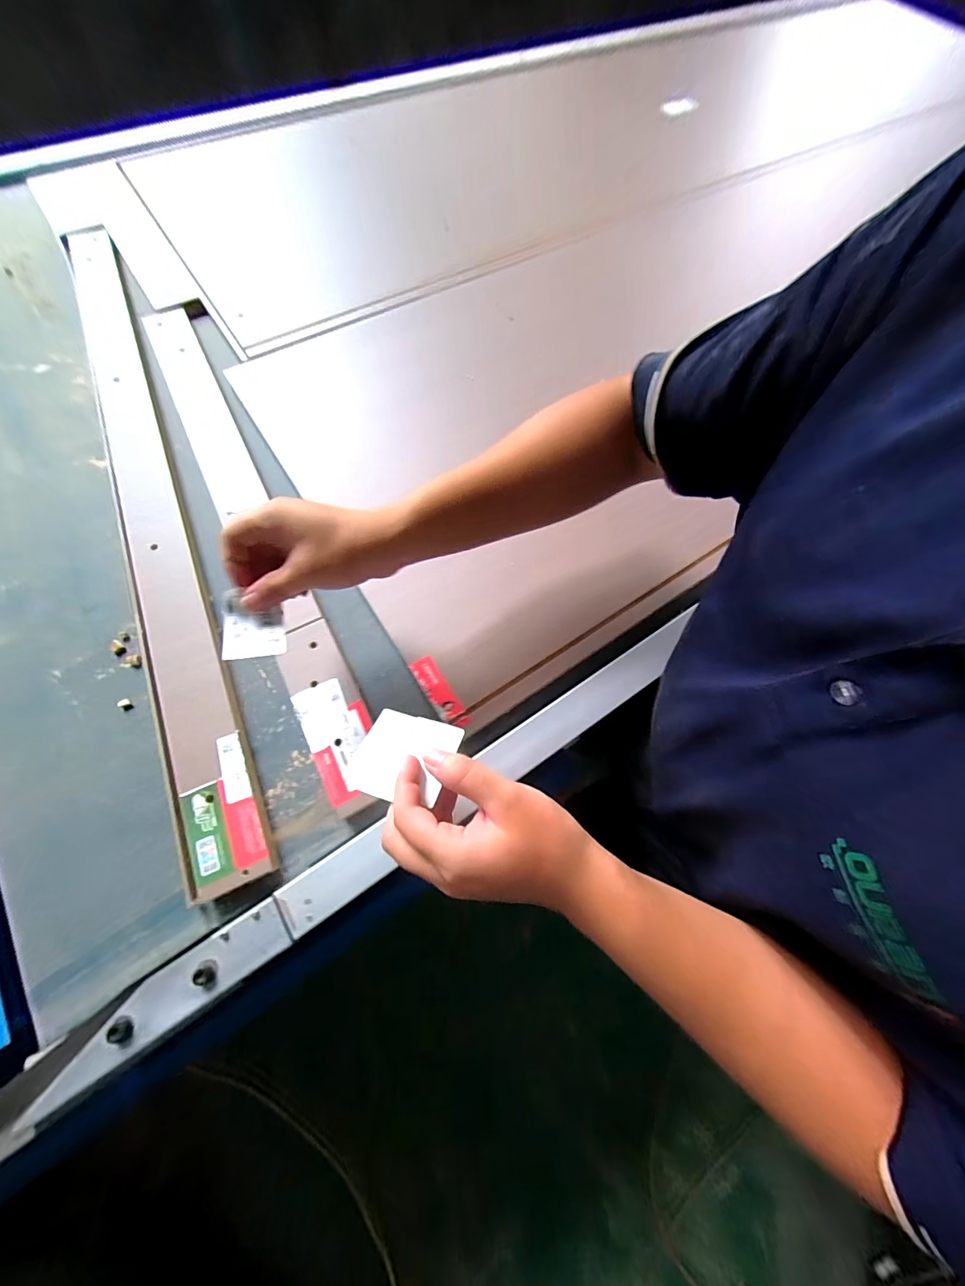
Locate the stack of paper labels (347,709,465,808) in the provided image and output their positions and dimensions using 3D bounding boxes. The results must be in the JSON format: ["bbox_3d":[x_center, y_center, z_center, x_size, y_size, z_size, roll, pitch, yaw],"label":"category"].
[{"bbox_3d":[-0.056,0.082,0.294,0.066,0.005,0.065,14,49,14],"label":"stack of paper labels"}]

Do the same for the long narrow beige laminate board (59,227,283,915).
[{"bbox_3d":[-0.398,-0.186,0.475,0.075,0.019,0.903,-23,72,-9],"label":"long narrow beige laminate board"}]

